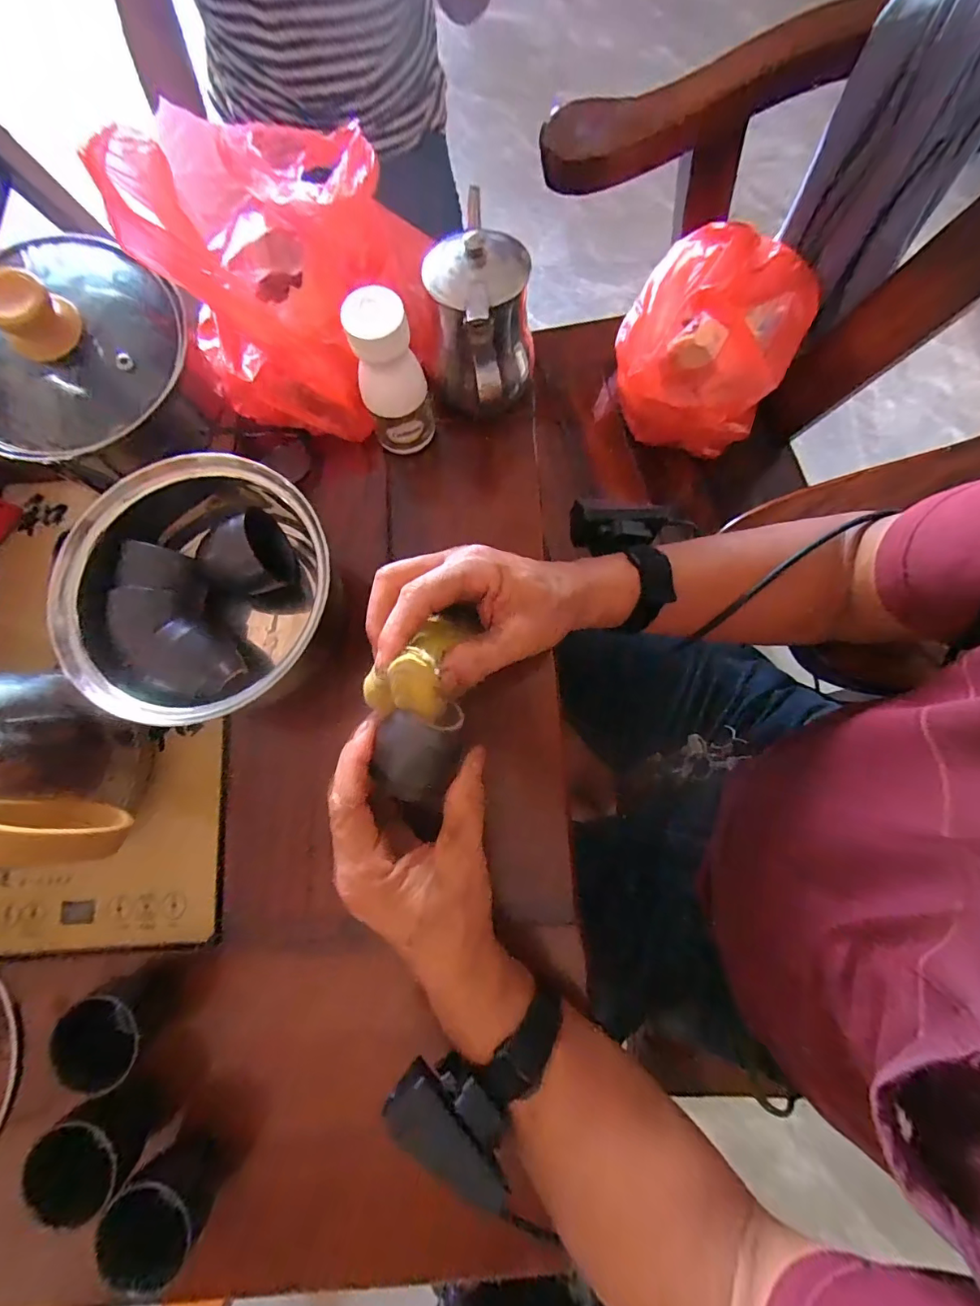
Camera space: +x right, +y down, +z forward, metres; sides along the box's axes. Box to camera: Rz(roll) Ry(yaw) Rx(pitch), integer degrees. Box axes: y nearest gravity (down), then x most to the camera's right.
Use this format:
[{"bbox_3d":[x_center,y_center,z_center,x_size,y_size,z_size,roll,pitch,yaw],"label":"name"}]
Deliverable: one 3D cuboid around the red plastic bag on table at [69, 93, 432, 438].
[{"bbox_3d":[-0.145,-0.300,0.345,0.180,0.118,0.226,-16,80,-3],"label":"red plastic bag on table"}]

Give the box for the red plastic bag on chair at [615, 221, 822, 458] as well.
[{"bbox_3d":[0.282,-0.406,0.618,0.201,0.164,0.203,23,80,4],"label":"red plastic bag on chair"}]

